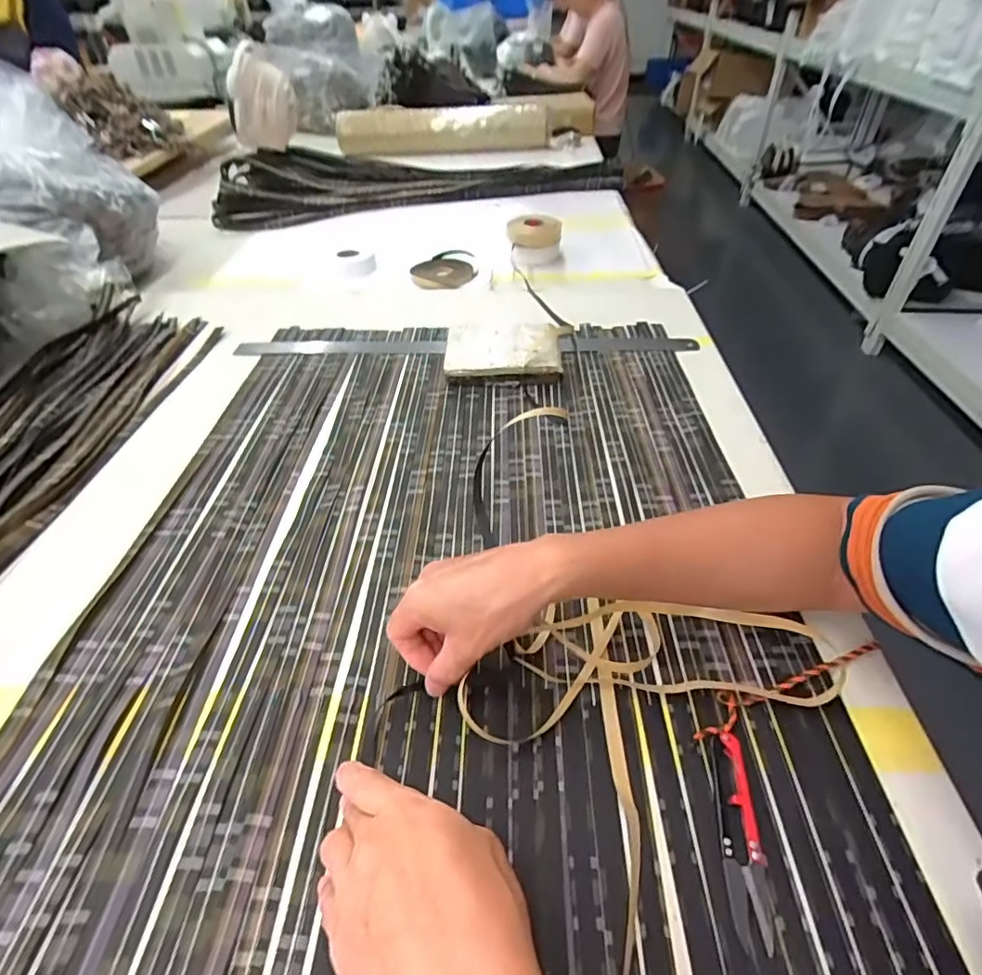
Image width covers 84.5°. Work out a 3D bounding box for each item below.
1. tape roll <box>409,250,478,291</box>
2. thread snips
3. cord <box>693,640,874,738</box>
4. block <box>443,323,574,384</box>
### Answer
[{"bbox_3d":[-0.082,-0.375,0.938,0.108,0.028,0.128,-1,43,0],"label":"tape roll"},{"bbox_3d":[0.143,0.196,0.310,0.022,0.010,0.103,6,43,8],"label":"thread snips"},{"bbox_3d":[0.204,0.134,0.376,0.158,0.009,0.022,-18,45,-17],"label":"cord"},{"bbox_3d":[0.017,-0.173,0.691,0.146,0.040,0.112,1,43,2],"label":"block"}]

